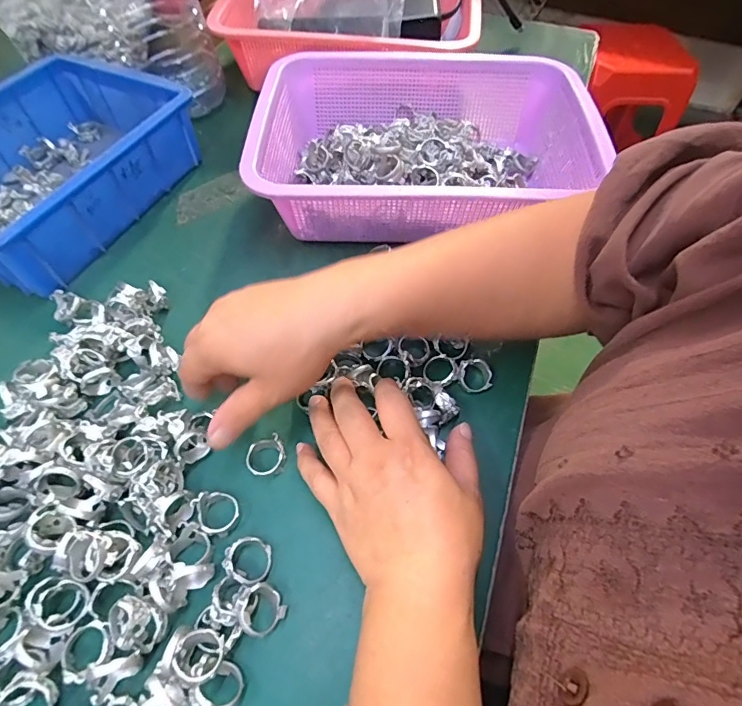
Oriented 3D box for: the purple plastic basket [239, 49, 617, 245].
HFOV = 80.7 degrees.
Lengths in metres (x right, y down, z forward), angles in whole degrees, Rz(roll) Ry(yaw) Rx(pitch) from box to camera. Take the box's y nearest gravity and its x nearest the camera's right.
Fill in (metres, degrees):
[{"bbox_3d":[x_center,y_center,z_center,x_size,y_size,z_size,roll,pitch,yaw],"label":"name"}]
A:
[{"bbox_3d":[0.048,-0.190,0.422,0.296,0.088,0.221,2,57,-1],"label":"purple plastic basket"}]

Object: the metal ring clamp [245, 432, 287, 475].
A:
[{"bbox_3d":[-0.071,0.069,0.293,0.026,0.015,0.024,-27,62,-18],"label":"metal ring clamp"}]

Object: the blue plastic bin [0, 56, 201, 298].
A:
[{"bbox_3d":[-0.301,-0.175,0.415,0.175,0.075,0.240,21,59,12],"label":"blue plastic bin"}]

